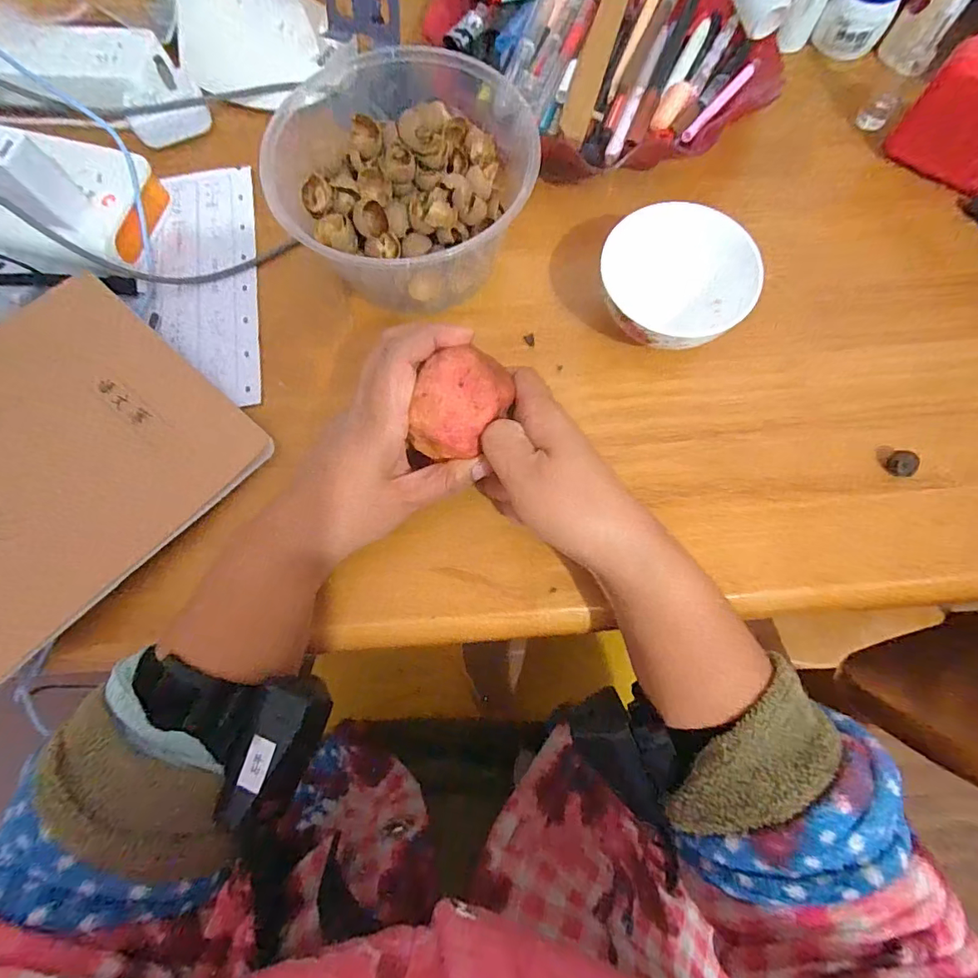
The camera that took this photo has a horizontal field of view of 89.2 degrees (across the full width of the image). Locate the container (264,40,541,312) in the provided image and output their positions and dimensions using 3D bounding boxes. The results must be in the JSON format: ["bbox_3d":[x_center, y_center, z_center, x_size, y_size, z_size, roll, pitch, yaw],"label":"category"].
[{"bbox_3d":[-0.051,-0.200,0.340,0.172,0.081,0.141,-25,75,-5],"label":"container"}]

